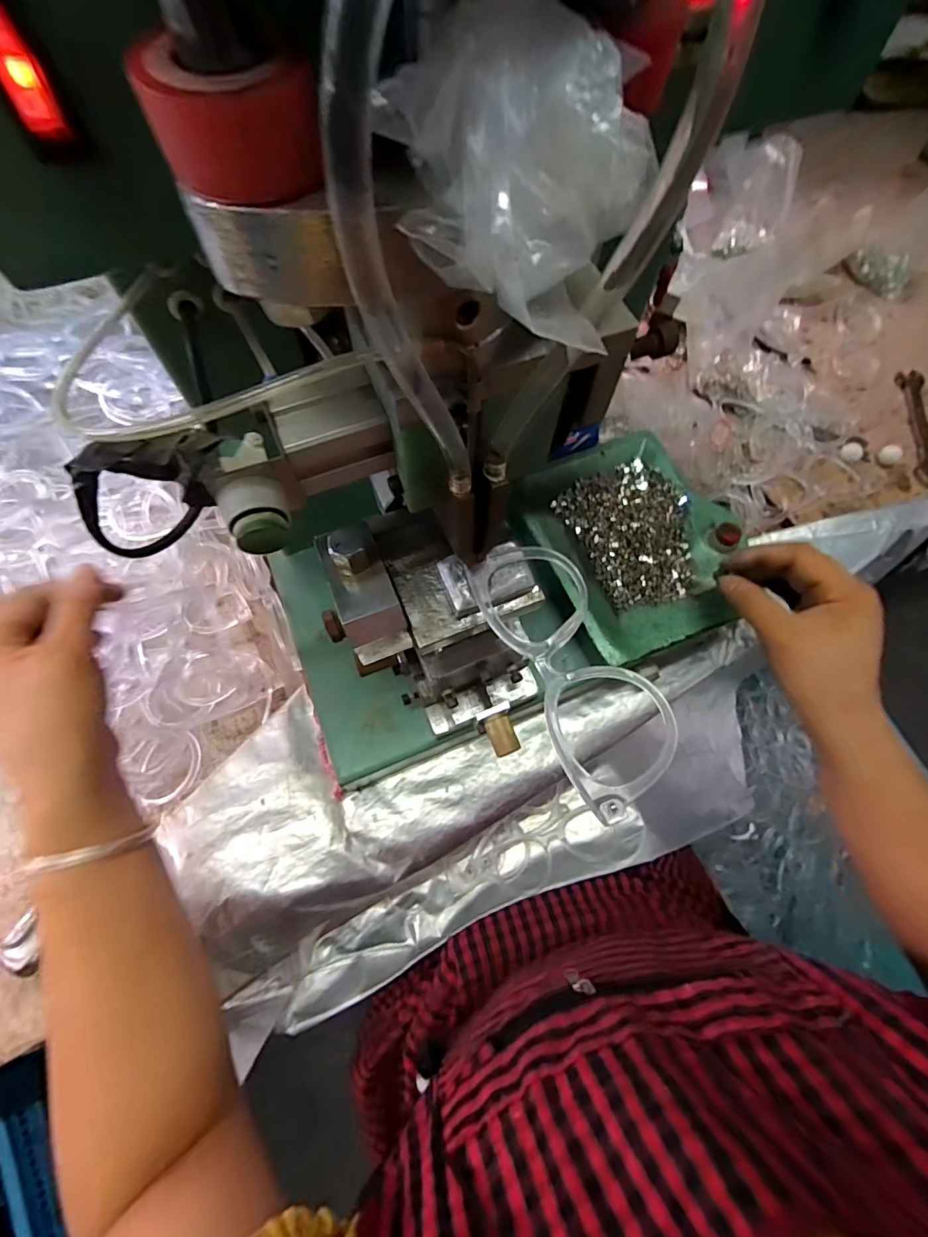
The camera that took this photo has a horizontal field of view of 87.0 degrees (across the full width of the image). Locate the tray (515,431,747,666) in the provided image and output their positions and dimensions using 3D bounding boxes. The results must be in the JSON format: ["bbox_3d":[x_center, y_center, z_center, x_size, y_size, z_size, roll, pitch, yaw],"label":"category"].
[{"bbox_3d":[0.153,-0.075,0.435,0.172,0.023,0.200,-20,70,-11],"label":"tray"}]

